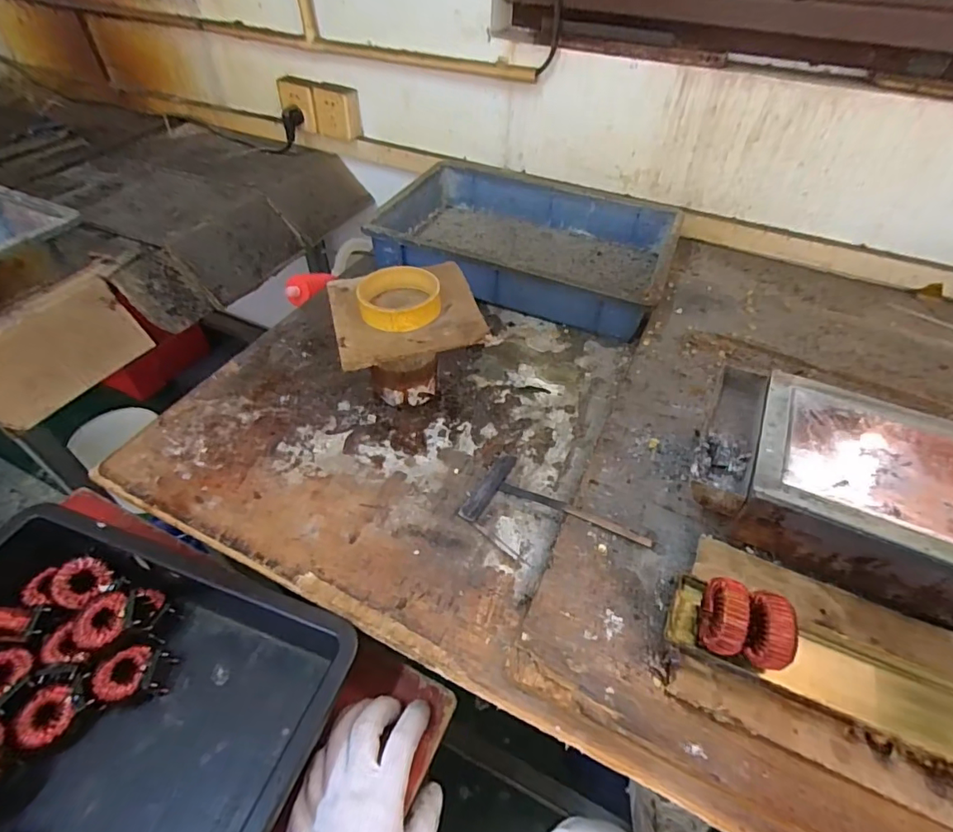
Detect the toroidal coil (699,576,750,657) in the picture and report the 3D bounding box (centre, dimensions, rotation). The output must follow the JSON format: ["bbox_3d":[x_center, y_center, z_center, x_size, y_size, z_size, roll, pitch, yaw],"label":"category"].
[{"bbox_3d":[0.185,0.155,0.381,0.024,0.056,0.055,13,48,9],"label":"toroidal coil"}]

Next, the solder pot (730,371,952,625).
[{"bbox_3d":[0.408,0.089,0.426,0.333,0.083,0.177,22,50,17],"label":"solder pot"}]

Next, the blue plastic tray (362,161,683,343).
[{"bbox_3d":[0.082,-0.275,0.800,0.433,0.088,0.314,17,49,13],"label":"blue plastic tray"}]

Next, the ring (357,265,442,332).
[{"bbox_3d":[-0.082,-0.125,0.535,0.085,0.028,0.090,1,47,-1],"label":"ring"}]

